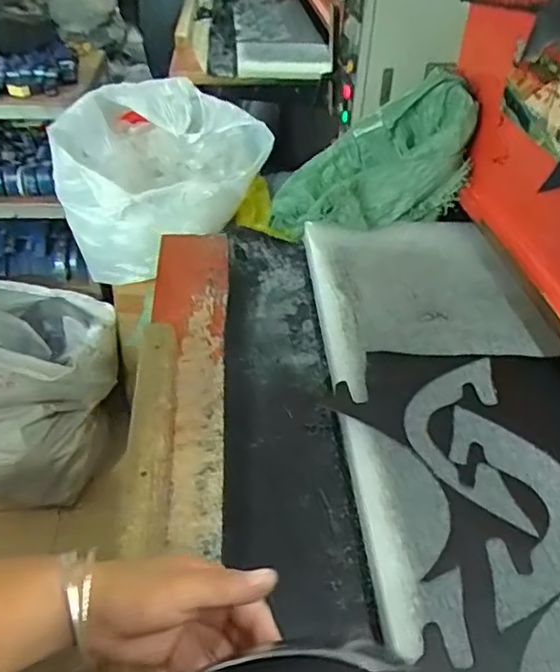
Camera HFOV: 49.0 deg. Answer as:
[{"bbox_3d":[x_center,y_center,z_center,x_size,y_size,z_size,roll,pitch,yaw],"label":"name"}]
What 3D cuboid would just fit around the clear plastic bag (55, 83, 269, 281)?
[{"bbox_3d":[-0.309,-0.394,1.578,0.274,0.439,0.533,31,45,30],"label":"clear plastic bag"}]

